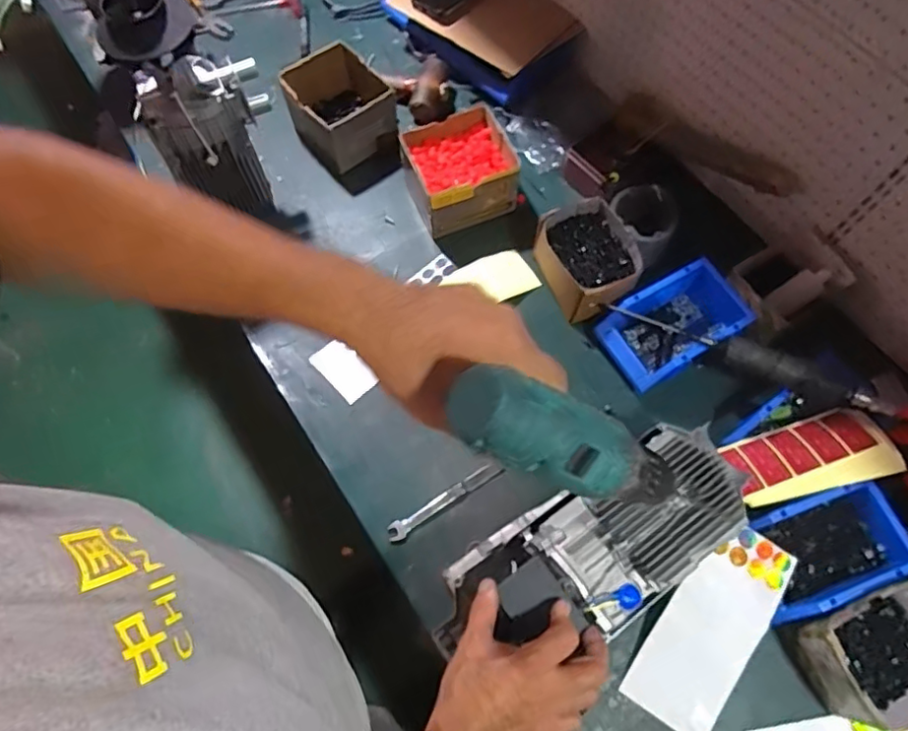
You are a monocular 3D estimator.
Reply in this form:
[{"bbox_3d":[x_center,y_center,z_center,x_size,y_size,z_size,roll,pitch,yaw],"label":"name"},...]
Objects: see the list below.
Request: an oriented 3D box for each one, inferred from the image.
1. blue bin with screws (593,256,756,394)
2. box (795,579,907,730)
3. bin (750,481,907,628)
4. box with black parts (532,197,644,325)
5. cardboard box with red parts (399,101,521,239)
[{"bbox_3d":[0.310,-0.057,0.826,0.192,0.078,0.120,-29,70,-12],"label":"blue bin with screws"},{"bbox_3d":[0.481,0.322,0.651,0.149,0.097,0.123,-22,69,-10],"label":"box"},{"bbox_3d":[0.443,0.218,0.701,0.181,0.069,0.115,-20,69,-9],"label":"bin"},{"bbox_3d":[0.197,-0.152,0.862,0.123,0.079,0.156,-24,69,-11],"label":"box with black parts"},{"bbox_3d":[0.008,-0.301,0.908,0.150,0.092,0.144,-20,69,-9],"label":"cardboard box with red parts"}]

